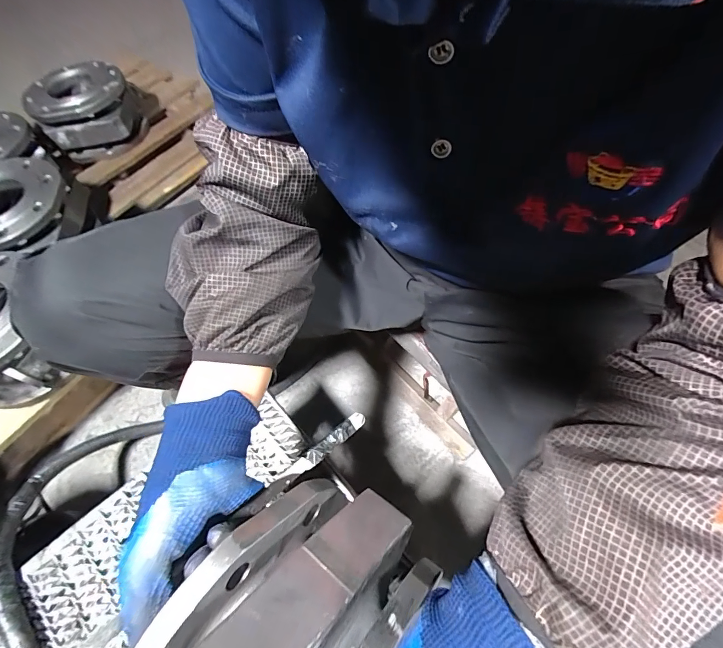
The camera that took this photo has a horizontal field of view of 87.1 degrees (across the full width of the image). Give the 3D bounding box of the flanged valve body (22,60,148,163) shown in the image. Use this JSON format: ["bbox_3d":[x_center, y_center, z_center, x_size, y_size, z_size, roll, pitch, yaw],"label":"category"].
[{"bbox_3d":[-0.609,-0.473,0.858,0.229,0.122,0.191,-33,63,-14],"label":"flanged valve body"}]

